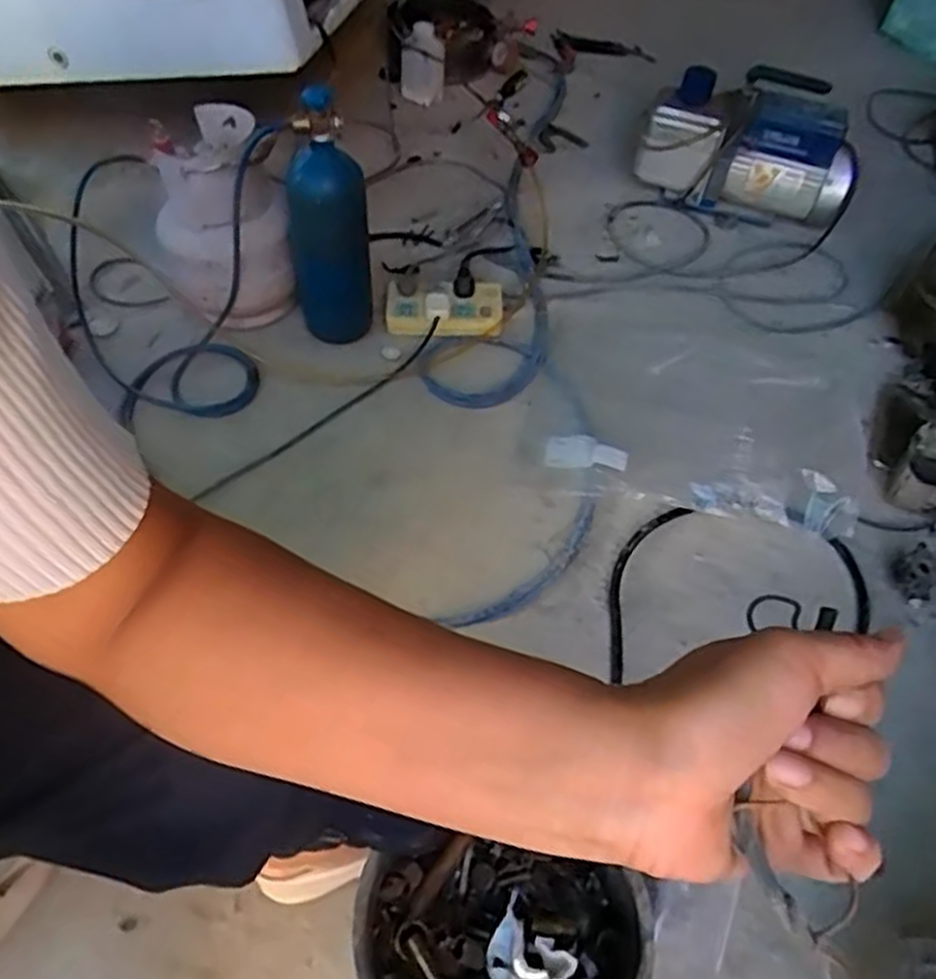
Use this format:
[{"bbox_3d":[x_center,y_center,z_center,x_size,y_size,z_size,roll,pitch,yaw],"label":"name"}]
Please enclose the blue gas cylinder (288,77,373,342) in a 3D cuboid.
[{"bbox_3d":[-0.199,-0.375,1.090,0.115,0.356,0.090,-6,53,-9],"label":"blue gas cylinder"}]

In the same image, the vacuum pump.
[{"bbox_3d":[0.504,-0.604,1.392,0.374,0.238,0.140,28,56,17],"label":"vacuum pump"}]

